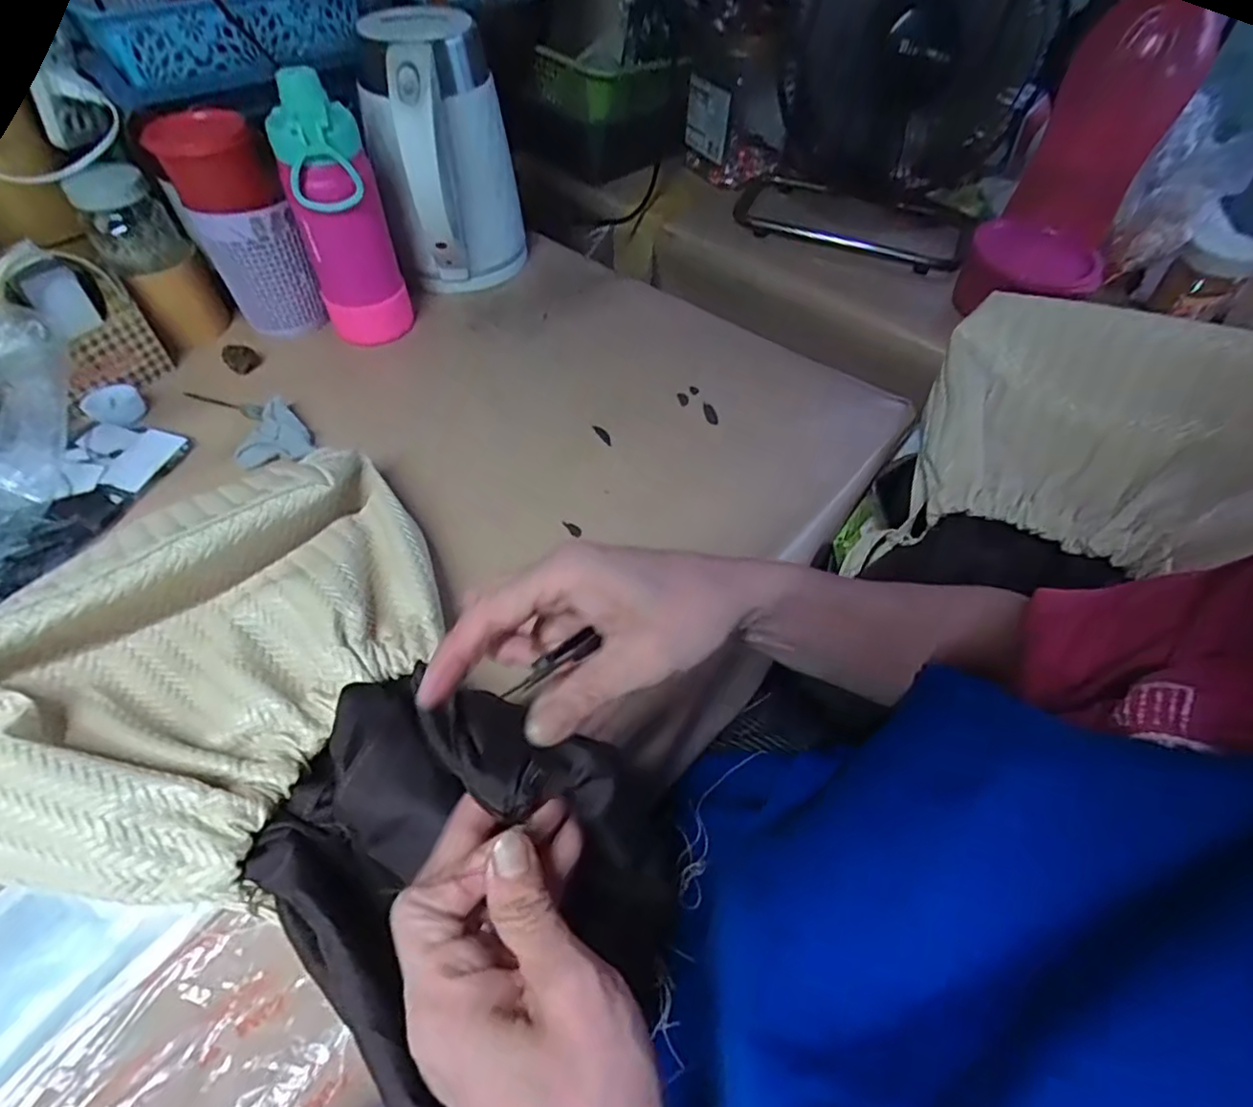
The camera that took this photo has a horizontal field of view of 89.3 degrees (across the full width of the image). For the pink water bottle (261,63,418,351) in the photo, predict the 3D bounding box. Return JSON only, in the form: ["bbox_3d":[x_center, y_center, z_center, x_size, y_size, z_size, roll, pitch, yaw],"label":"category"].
[{"bbox_3d":[-0.244,-0.284,0.553,0.074,0.199,0.063,-37,62,-27],"label":"pink water bottle"}]

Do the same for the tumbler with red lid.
[{"bbox_3d":[-0.344,-0.290,0.567,0.081,0.163,0.084,-25,57,-20],"label":"tumbler with red lid"}]

